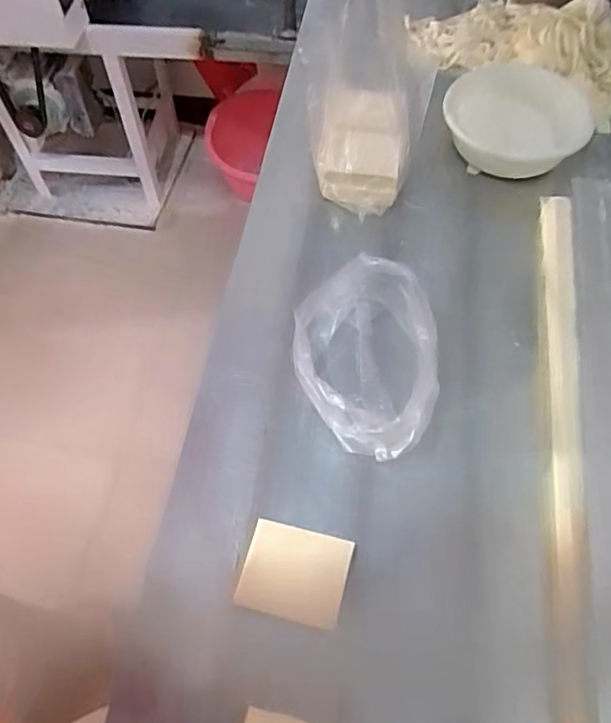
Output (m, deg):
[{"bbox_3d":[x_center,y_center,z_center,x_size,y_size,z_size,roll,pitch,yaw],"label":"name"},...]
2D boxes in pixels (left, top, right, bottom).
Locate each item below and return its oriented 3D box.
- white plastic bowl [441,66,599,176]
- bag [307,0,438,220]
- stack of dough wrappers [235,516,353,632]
[{"bbox_3d":[0.289,-0.338,0.773,0.192,0.058,0.185,13,60,8],"label":"white plastic bowl"},{"bbox_3d":[0.073,-0.327,0.688,0.137,0.209,0.186,17,61,10],"label":"bag"},{"bbox_3d":[-0.010,0.189,0.496,0.090,0.023,0.074,11,60,9],"label":"stack of dough wrappers"}]

